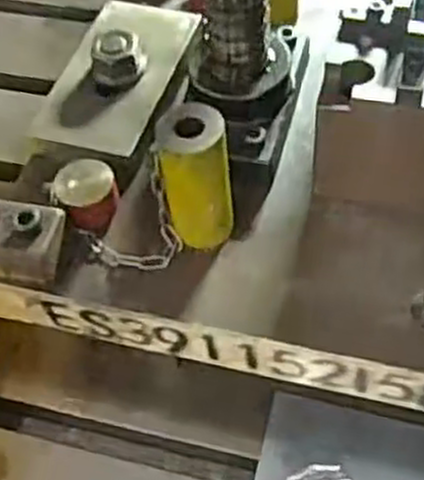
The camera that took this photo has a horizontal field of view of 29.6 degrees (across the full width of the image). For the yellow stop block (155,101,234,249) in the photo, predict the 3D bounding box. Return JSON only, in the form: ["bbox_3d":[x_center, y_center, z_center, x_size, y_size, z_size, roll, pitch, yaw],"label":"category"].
[{"bbox_3d":[-0.008,-0.036,0.486,0.039,0.099,0.036,-13,55,-4],"label":"yellow stop block"}]

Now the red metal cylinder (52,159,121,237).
[{"bbox_3d":[-0.083,-0.029,0.534,0.035,0.032,0.039,11,57,12],"label":"red metal cylinder"}]

